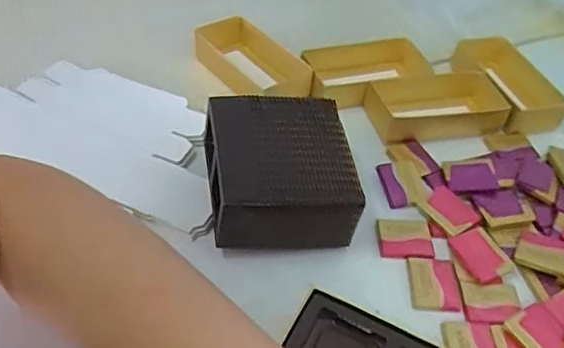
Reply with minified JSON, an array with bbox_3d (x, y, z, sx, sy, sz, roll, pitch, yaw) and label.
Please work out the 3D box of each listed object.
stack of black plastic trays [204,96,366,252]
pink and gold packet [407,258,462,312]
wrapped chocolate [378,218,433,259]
[{"bbox_3d":[-0.003,-0.002,0.407,0.099,0.062,0.108,-3,45,-9],"label":"stack of black plastic trays"},{"bbox_3d":[0.104,0.075,0.384,0.033,0.006,0.039,4,45,-2],"label":"pink and gold packet"},{"bbox_3d":[0.090,0.045,0.409,0.038,0.004,0.035,3,45,-3],"label":"wrapped chocolate"}]

